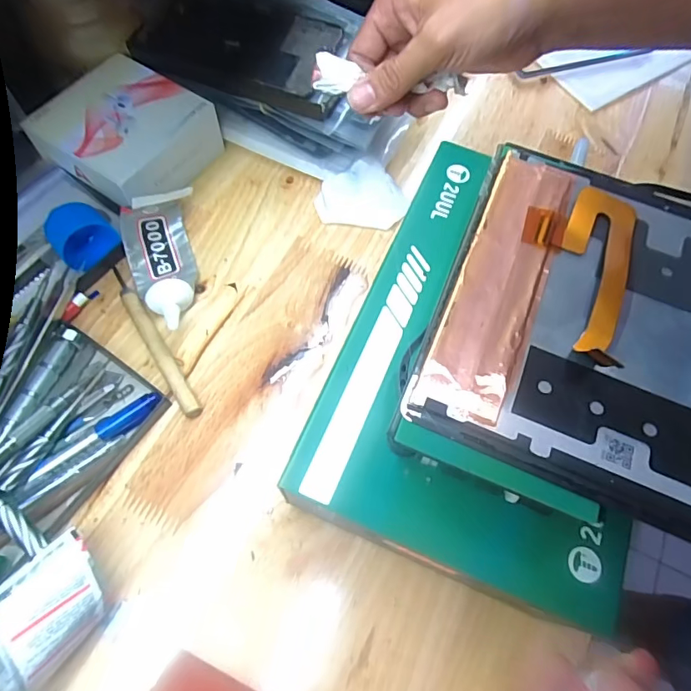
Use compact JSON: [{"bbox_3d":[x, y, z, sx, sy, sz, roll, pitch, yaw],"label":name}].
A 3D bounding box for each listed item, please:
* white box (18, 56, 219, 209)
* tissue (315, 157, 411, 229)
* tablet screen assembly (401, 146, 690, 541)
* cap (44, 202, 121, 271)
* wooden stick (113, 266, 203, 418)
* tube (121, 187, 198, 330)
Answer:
[{"bbox_3d":[-0.164,-0.157,0.361,0.103,0.051,0.103,31,68,11],"label":"white box"},{"bbox_3d":[0.014,-0.120,0.369,0.070,0.023,0.049,5,65,-1],"label":"tissue"},{"bbox_3d":[0.153,0.006,0.185,0.225,0.005,0.149,22,66,7],"label":"tablet screen assembly"},{"bbox_3d":[-0.184,-0.075,0.326,0.039,0.035,0.033,-41,74,-19],"label":"cap"},{"bbox_3d":[-0.131,-0.005,0.315,0.011,0.009,0.126,-30,71,-15],"label":"wooden stick"},{"bbox_3d":[-0.133,-0.064,0.333,0.045,0.026,0.117,-8,66,-6],"label":"tube"}]

